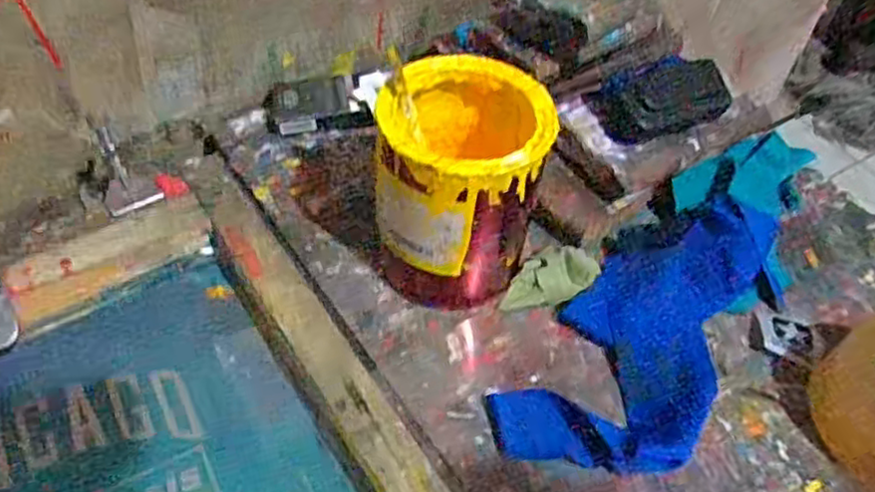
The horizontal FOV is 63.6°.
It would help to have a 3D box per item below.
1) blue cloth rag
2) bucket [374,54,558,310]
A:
[{"bbox_3d":[0.156,0.055,0.496,0.114,0.024,0.273,34,56,20],"label":"blue cloth rag"},{"bbox_3d":[0.014,-0.041,0.485,0.103,0.137,0.117,10,51,3],"label":"bucket"}]

